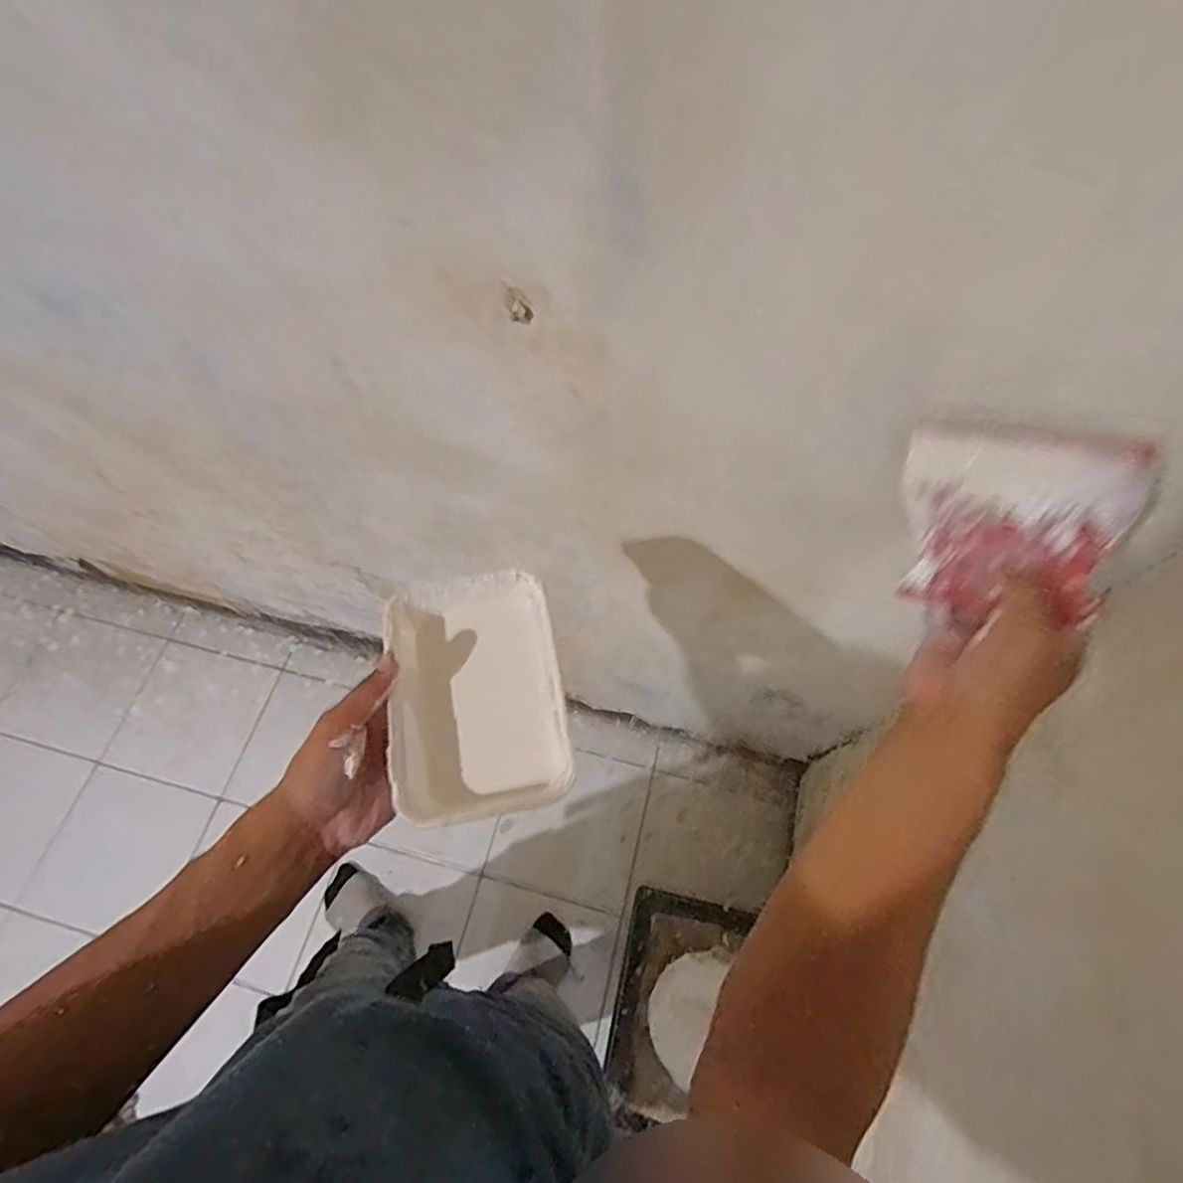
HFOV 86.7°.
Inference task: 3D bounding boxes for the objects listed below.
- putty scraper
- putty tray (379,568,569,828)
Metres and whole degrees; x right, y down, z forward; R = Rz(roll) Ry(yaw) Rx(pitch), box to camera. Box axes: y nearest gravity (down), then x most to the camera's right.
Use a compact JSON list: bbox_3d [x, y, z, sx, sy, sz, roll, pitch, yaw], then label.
[{"bbox_3d":[0.260,-0.040,0.388,0.124,0.007,0.110,10,98,19],"label":"putty scraper"},{"bbox_3d":[-0.082,0.069,0.449,0.116,0.044,0.175,-11,66,-6],"label":"putty tray"}]

